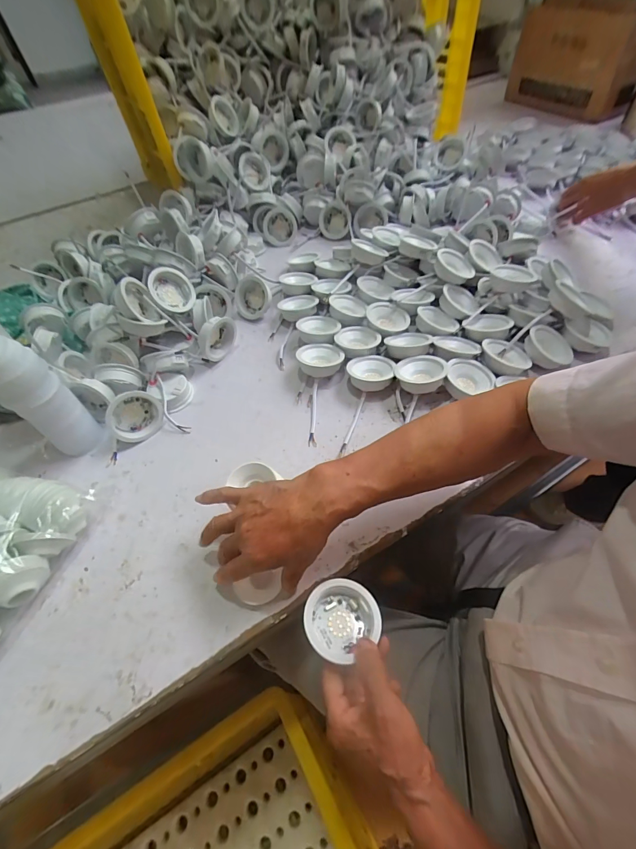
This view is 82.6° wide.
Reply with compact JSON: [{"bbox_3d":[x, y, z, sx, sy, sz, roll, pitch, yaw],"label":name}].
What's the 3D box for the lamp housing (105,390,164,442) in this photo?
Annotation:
[{"bbox_3d":[-0.252,-0.013,0.502,0.069,0.065,0.034,-16,41,-23],"label":"lamp housing"}]

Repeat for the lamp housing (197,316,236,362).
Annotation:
[{"bbox_3d":[-0.161,-0.141,0.583,0.066,0.066,0.034,-27,57,-14],"label":"lamp housing"}]

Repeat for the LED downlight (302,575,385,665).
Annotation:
[{"bbox_3d":[0.024,0.187,0.351,0.070,0.026,0.068,-2,57,3],"label":"LED downlight"}]

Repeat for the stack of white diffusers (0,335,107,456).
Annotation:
[{"bbox_3d":[-0.345,-0.030,0.443,0.064,0.182,0.058,-12,54,-4],"label":"stack of white diffusers"}]

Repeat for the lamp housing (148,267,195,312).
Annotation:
[{"bbox_3d":[-0.238,-0.211,0.584,0.065,0.036,0.070,-14,89,-46],"label":"lamp housing"}]

